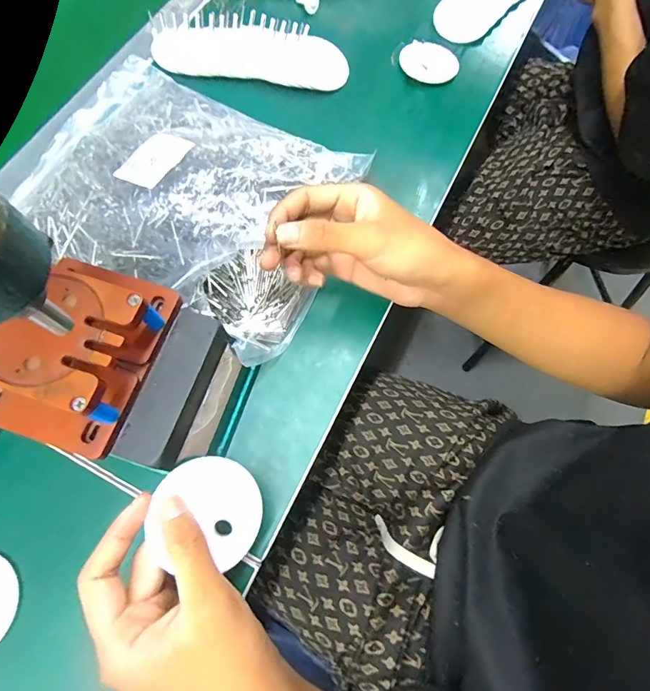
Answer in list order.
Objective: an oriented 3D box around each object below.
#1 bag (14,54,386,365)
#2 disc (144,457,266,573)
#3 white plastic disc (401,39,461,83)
[{"bbox_3d":[-0.120,-0.137,0.346,0.285,0.050,0.222,27,72,10],"label":"bag"},{"bbox_3d":[-0.067,0.095,0.234,0.062,0.004,0.057,7,71,-22],"label":"disc"},{"bbox_3d":[0.113,-0.307,0.439,0.062,0.012,0.062,0,70,0],"label":"white plastic disc"}]

